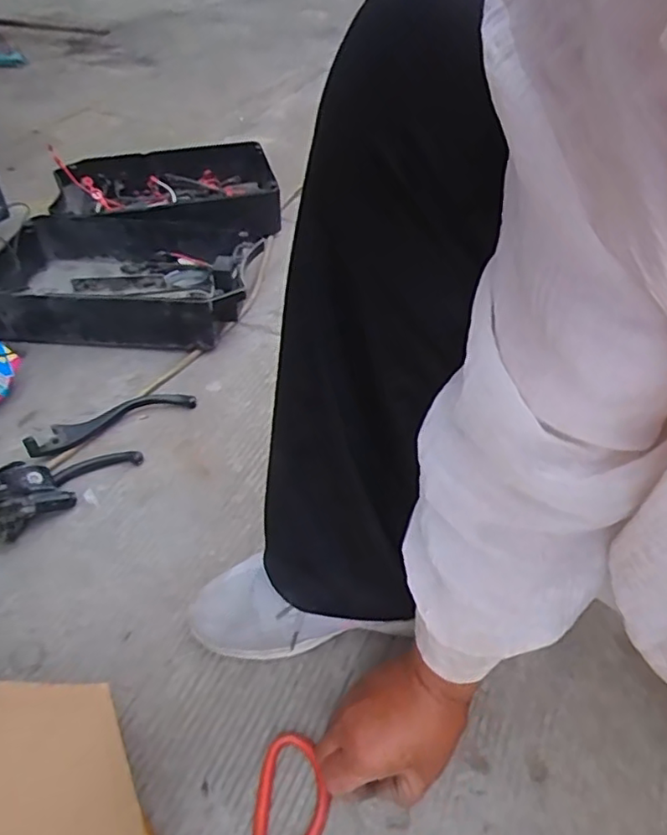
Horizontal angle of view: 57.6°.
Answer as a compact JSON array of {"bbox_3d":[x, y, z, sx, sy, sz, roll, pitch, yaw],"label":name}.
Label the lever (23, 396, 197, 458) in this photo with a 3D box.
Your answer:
[{"bbox_3d":[-0.257,-0.001,0.706,0.191,0.027,0.040,-24,51,-23],"label":"lever"}]

